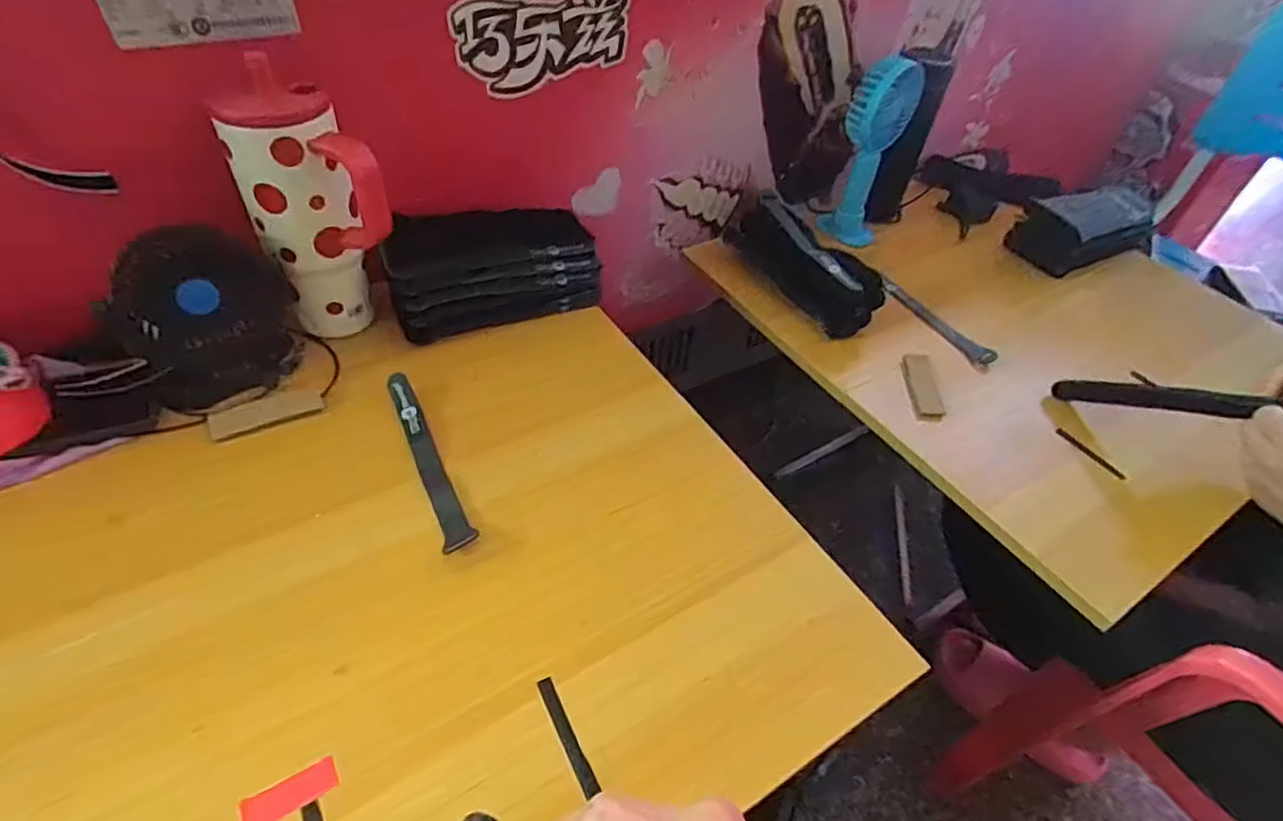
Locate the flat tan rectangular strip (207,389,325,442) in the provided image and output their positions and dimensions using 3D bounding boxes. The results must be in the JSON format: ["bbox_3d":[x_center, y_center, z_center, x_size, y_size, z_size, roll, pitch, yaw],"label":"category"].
[{"bbox_3d":[-0.315,0.002,0.549,0.085,0.005,0.030,-19,51,-22],"label":"flat tan rectangular strip"}]

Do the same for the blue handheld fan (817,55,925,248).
[{"bbox_3d":[0.283,-0.314,0.819,0.077,0.239,0.073,18,47,11],"label":"blue handheld fan"}]

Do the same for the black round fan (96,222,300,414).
[{"bbox_3d":[-0.353,-0.078,0.536,0.125,0.135,0.072,-24,53,-26],"label":"black round fan"}]

